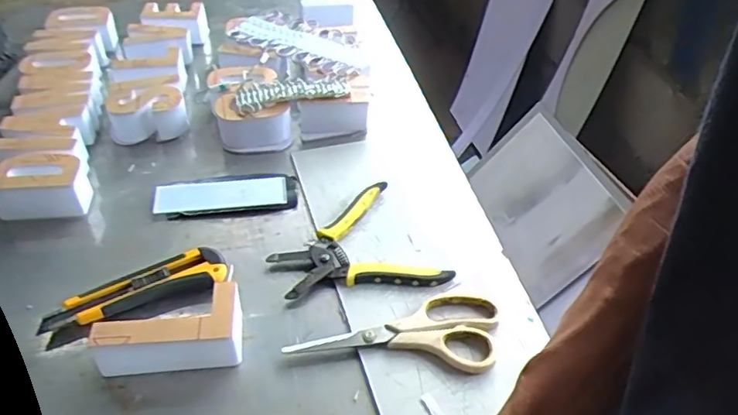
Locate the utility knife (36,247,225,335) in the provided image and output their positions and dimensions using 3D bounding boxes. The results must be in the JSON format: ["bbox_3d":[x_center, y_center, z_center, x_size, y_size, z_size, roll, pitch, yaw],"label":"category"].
[{"bbox_3d":[-0.209,0.076,0.525,0.155,0.022,0.037,-18,47,-21],"label":"utility knife"}]

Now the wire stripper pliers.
[{"bbox_3d":[-0.019,0.039,0.576,0.150,0.015,0.139,-14,46,-18],"label":"wire stripper pliers"}]

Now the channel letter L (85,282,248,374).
[{"bbox_3d":[-0.162,0.100,0.484,0.115,0.048,0.057,-2,43,-5],"label":"channel letter L"}]

